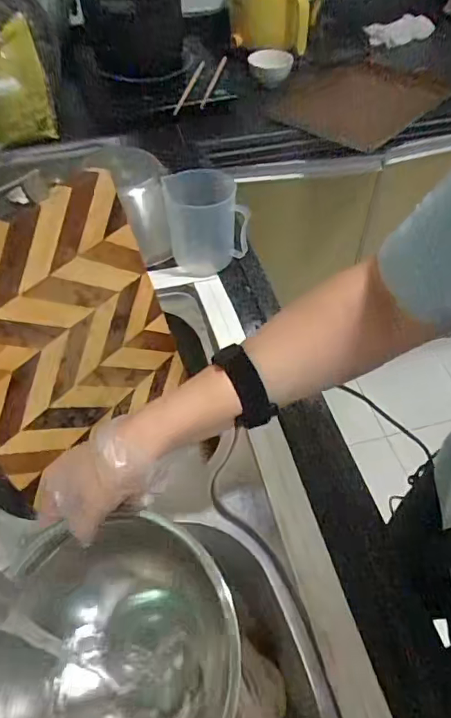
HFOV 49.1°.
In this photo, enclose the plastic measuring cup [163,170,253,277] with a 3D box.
[{"bbox_3d":[-0.026,-0.179,0.670,0.089,0.124,0.102,-16,52,-11],"label":"plastic measuring cup"}]

